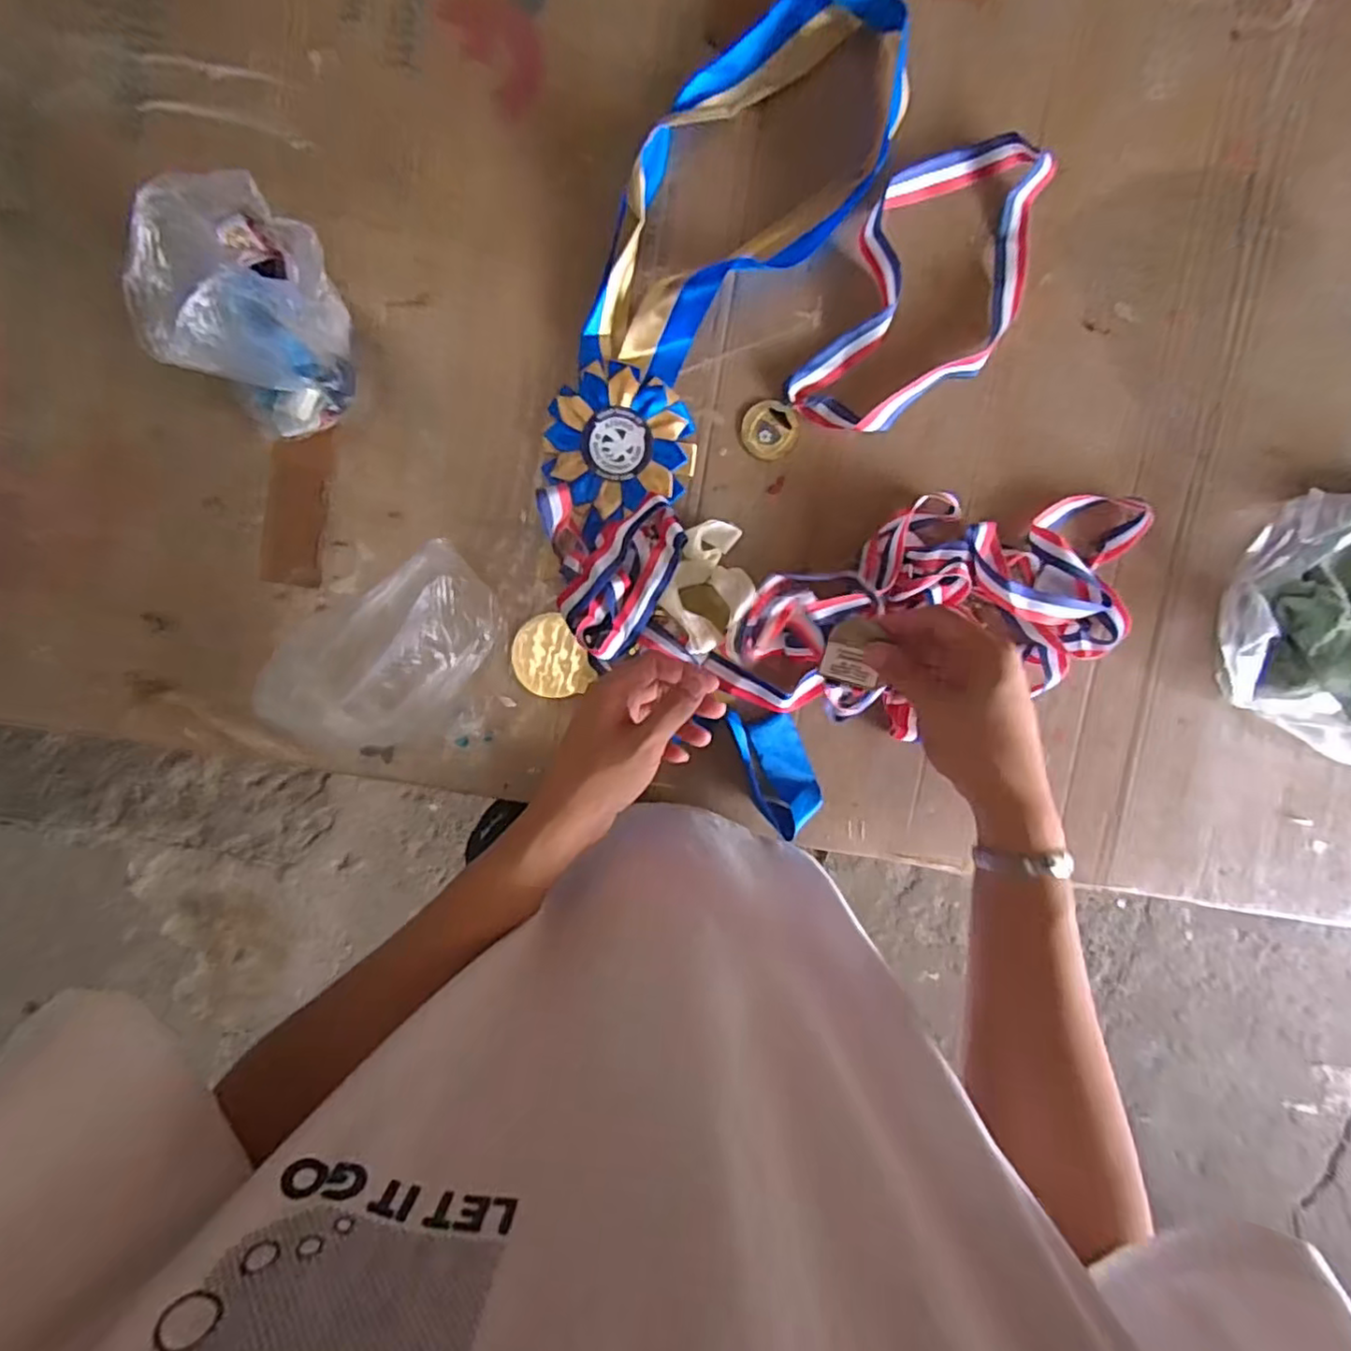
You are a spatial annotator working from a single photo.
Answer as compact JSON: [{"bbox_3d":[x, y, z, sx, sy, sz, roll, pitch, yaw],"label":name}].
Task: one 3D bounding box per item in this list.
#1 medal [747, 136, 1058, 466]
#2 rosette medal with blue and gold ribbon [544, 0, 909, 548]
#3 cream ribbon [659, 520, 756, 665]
[{"bbox_3d":[0.196,-0.299,0.559,0.142,0.025,0.315,32,93,-4],"label":"medal"},{"bbox_3d":[0.018,-0.335,0.546,0.168,0.038,0.476,32,93,-4],"label":"rosette medal with blue and gold ribbon"},{"bbox_3d":[0.032,-0.074,0.567,0.072,0.023,0.109,20,94,-3],"label":"cream ribbon"}]

